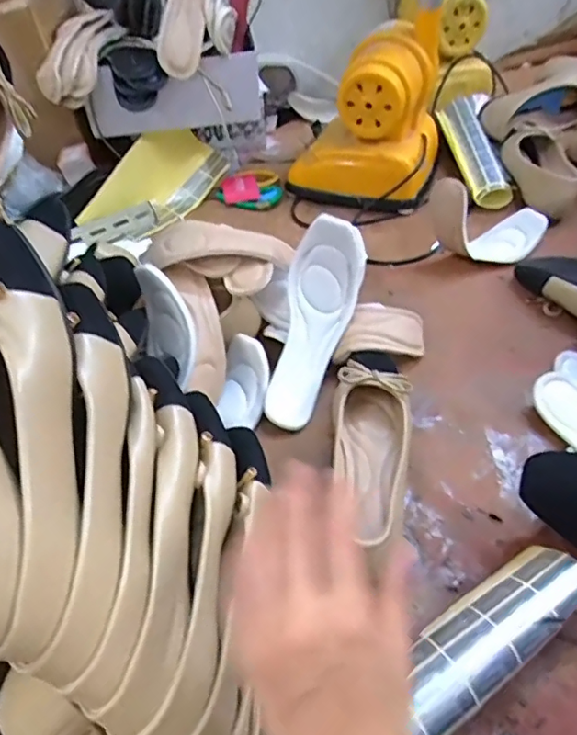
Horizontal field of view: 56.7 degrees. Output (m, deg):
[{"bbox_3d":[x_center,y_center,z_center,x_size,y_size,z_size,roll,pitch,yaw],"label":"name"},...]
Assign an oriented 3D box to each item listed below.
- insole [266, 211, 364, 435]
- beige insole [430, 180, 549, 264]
[{"bbox_3d":[0.025,-0.046,0.577,0.068,0.052,0.216,17,94,20],"label":"insole"},{"bbox_3d":[0.247,-0.177,0.682,0.158,0.084,0.066,12,44,-26],"label":"beige insole"}]

